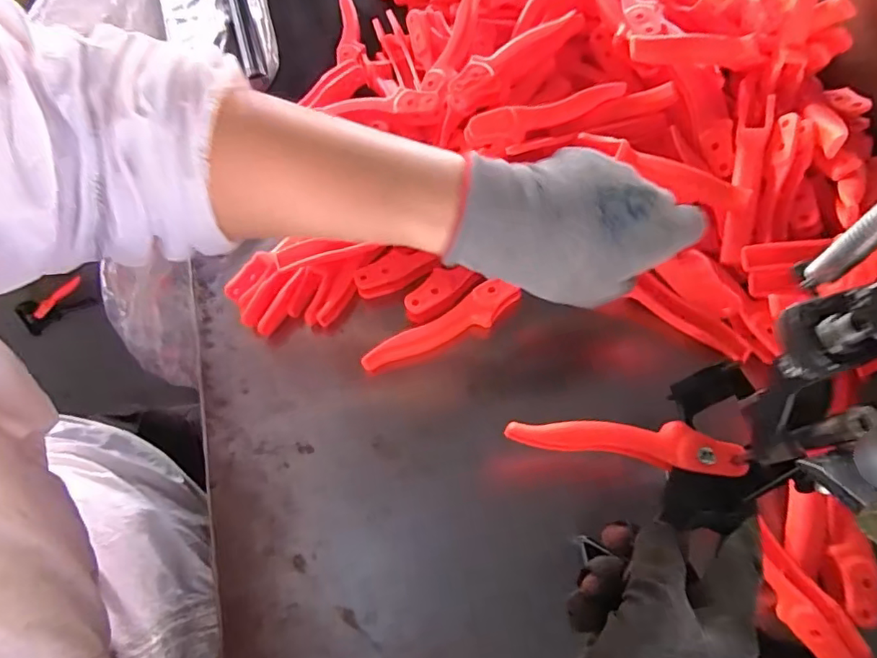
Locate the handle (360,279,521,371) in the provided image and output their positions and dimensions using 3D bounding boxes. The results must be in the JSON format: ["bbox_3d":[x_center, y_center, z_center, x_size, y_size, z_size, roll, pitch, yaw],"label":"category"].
[{"bbox_3d":[0.003,0.001,0.381,0.120,0.019,0.025,-29,70,-11],"label":"handle"}]

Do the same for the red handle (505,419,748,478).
[{"bbox_3d":[0.103,0.062,0.295,0.126,0.009,0.024,8,68,3],"label":"red handle"}]

